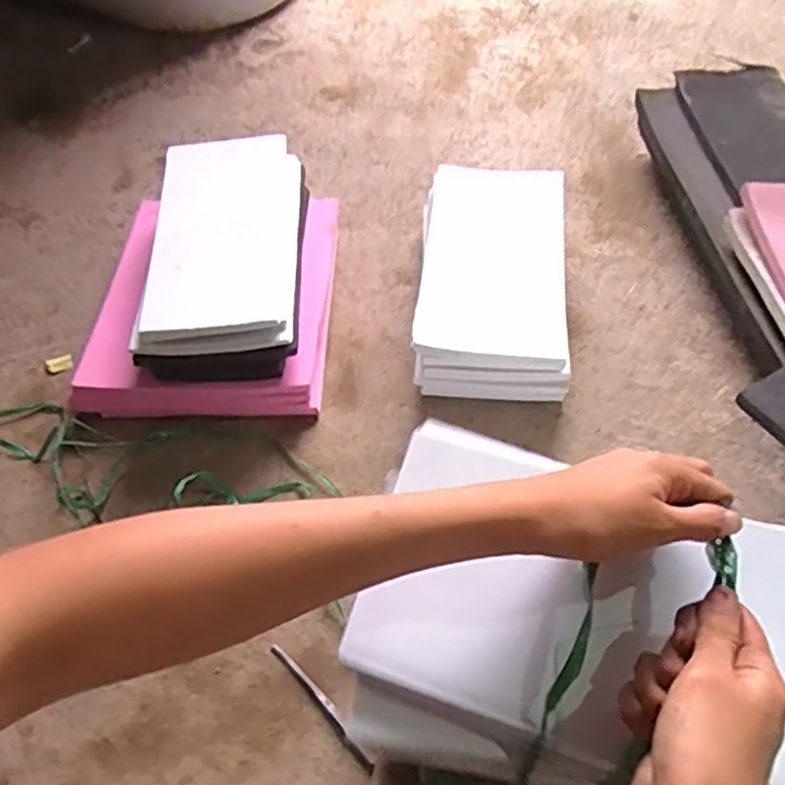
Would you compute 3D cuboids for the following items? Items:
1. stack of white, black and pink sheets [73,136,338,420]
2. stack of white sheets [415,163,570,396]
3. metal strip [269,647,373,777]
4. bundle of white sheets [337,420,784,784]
[{"bbox_3d":[-0.200,-0.135,0.742,0.254,0.137,0.310,0,54,2],"label":"stack of white, black and pink sheets"},{"bbox_3d":[0.112,-0.123,0.748,0.158,0.094,0.289,4,54,5],"label":"stack of white sheets"},{"bbox_3d":[-0.057,0.257,0.548,0.012,0.011,0.126,-38,61,-22],"label":"metal strip"},{"bbox_3d":[0.129,0.127,0.357,0.282,0.047,0.169,13,56,11],"label":"bundle of white sheets"}]

